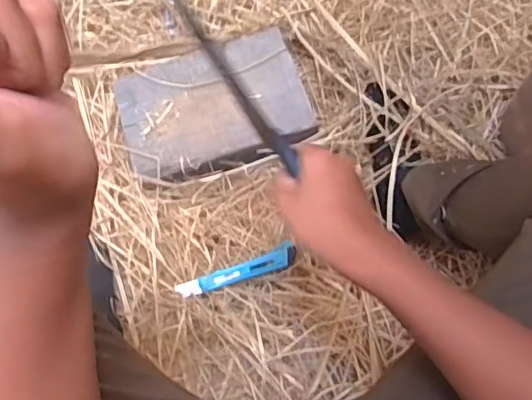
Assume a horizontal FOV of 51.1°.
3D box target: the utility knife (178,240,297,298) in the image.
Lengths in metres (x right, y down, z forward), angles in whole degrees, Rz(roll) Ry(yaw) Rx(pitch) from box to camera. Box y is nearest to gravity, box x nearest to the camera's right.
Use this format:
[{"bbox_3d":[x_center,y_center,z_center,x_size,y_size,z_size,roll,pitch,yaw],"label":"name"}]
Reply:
[{"bbox_3d":[-0.037,0.104,0.777,0.170,0.021,0.030,-20,67,-9],"label":"utility knife"}]

